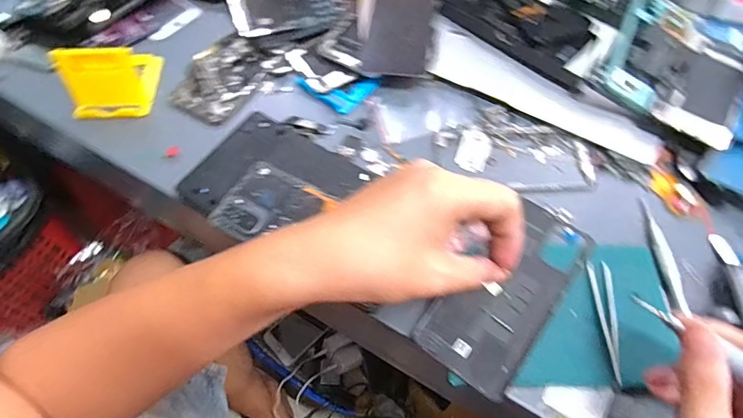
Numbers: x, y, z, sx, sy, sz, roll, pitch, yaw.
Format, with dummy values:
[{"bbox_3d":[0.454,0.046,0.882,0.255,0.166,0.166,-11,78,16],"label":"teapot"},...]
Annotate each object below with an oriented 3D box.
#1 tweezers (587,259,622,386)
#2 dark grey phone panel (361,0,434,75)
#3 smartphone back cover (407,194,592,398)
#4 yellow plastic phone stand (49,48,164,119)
[{"bbox_3d":[0.171,0.079,0.338,0.016,0.009,0.090,6,59,4],"label":"tweezers"},{"bbox_3d":[0.032,-0.202,0.507,0.063,0.005,0.139,12,68,-4],"label":"dark grey phone panel"},{"bbox_3d":[0.105,0.060,0.358,0.071,0.010,0.158,34,65,19],"label":"smartphone back cover"},{"bbox_3d":[-0.262,-0.138,0.462,0.079,0.053,0.075,-8,60,-5],"label":"yellow plastic phone stand"}]

